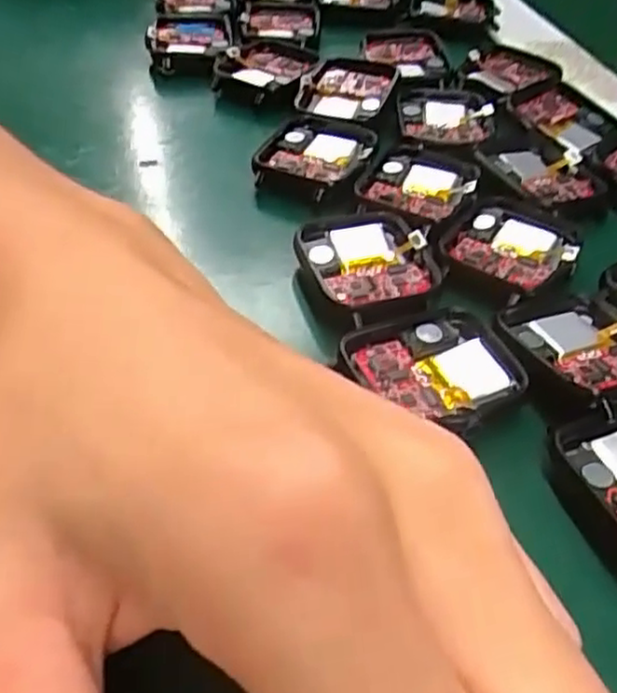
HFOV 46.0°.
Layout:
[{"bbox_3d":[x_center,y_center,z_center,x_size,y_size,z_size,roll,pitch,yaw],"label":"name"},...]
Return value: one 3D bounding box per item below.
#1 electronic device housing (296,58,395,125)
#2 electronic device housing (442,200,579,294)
[{"bbox_3d":[0.014,-0.105,0.296,0.036,0.006,0.040,17,45,12],"label":"electronic device housing"},{"bbox_3d":[0.064,-0.032,0.228,0.036,0.005,0.041,26,47,21],"label":"electronic device housing"}]

